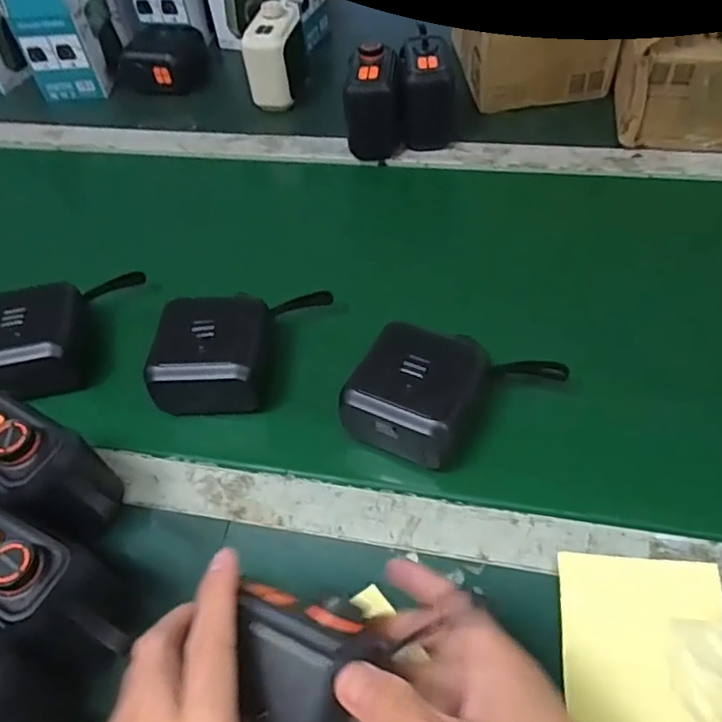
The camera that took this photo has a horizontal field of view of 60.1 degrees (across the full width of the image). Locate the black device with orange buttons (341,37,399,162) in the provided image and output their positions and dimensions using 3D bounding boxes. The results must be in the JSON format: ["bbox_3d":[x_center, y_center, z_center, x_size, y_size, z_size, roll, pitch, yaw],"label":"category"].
[{"bbox_3d":[0.012,-0.280,0.684,0.058,0.100,0.060,-3,51,4],"label":"black device with orange buttons"}]

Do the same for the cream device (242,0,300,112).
[{"bbox_3d":[-0.104,-0.373,0.773,0.055,0.102,0.086,10,53,14],"label":"cream device"}]

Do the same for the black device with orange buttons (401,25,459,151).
[{"bbox_3d":[0.074,-0.293,0.691,0.060,0.097,0.080,-2,51,5],"label":"black device with orange buttons"}]

